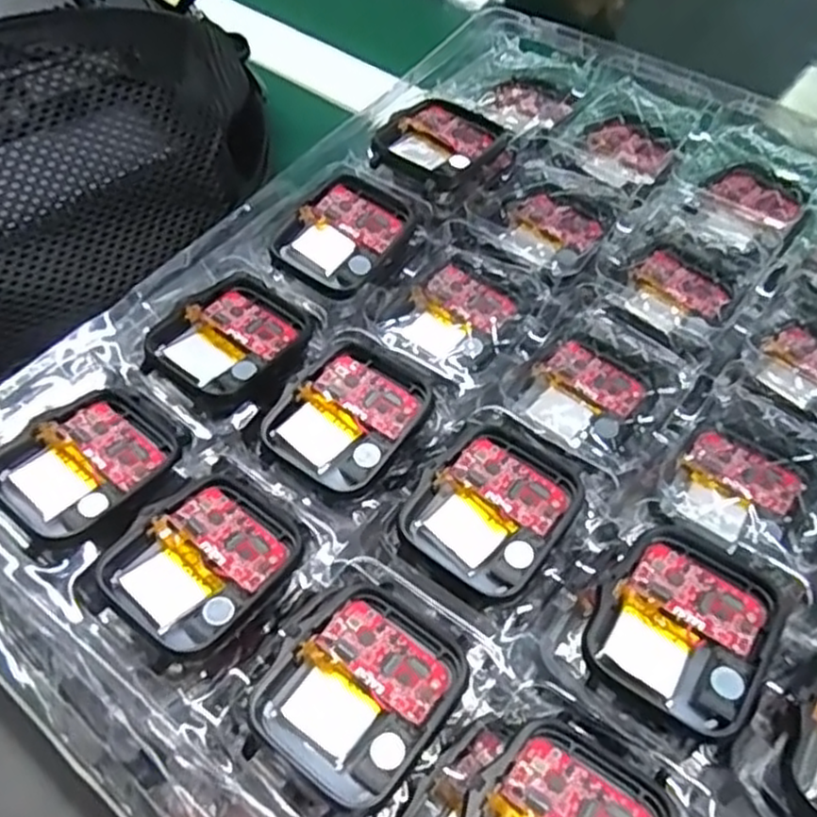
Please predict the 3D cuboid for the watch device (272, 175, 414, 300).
[{"bbox_3d":[-0.021,-0.059,0.249,0.035,0.010,0.042,32,60,19],"label":"watch device"}]

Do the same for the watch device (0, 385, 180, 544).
[{"bbox_3d":[-0.086,0.014,0.200,0.036,0.006,0.046,35,61,21],"label":"watch device"}]

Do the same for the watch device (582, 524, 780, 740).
[{"bbox_3d":[0.065,0.050,0.174,0.037,0.005,0.044,29,59,18],"label":"watch device"}]

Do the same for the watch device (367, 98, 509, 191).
[{"bbox_3d":[0.012,-0.096,0.271,0.039,0.011,0.048,35,61,21],"label":"watch device"}]

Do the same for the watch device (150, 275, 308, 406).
[{"bbox_3d":[-0.053,-0.022,0.227,0.037,0.004,0.043,35,61,21],"label":"watch device"}]

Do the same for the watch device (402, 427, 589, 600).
[{"bbox_3d":[0.023,0.025,0.193,0.037,0.004,0.044,34,61,21],"label":"watch device"}]

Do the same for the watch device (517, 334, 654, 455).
[{"bbox_3d":[0.054,-0.005,0.226,0.032,0.009,0.043,36,61,22],"label":"watch device"}]

